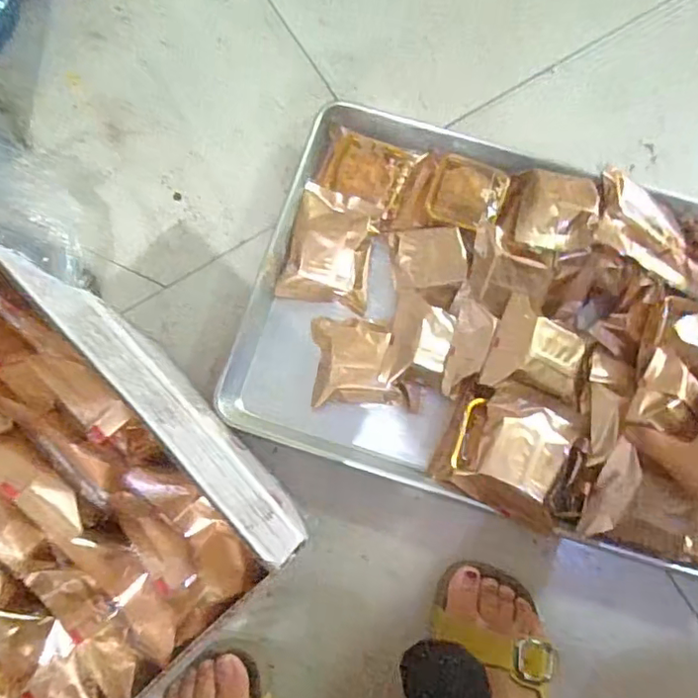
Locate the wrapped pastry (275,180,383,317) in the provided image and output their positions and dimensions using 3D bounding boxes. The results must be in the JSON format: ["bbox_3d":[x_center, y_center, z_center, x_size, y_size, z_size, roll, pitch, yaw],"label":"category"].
[{"bbox_3d":[-0.018,-0.121,0.657,0.098,0.029,0.135,12,78,4],"label":"wrapped pastry"}]

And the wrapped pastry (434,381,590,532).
[{"bbox_3d":[0.179,0.106,0.602,0.155,0.047,0.134,23,79,6],"label":"wrapped pastry"}]

